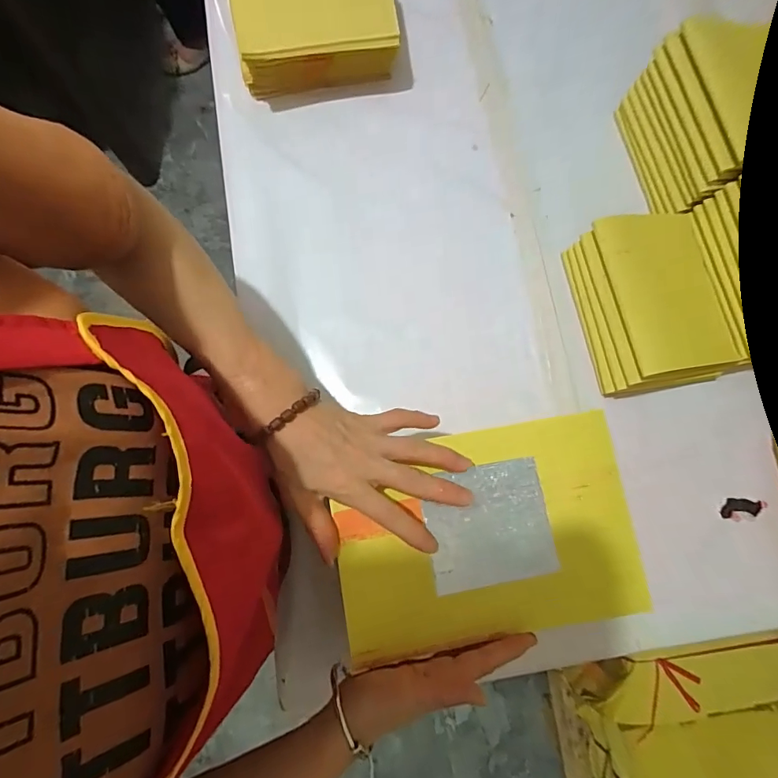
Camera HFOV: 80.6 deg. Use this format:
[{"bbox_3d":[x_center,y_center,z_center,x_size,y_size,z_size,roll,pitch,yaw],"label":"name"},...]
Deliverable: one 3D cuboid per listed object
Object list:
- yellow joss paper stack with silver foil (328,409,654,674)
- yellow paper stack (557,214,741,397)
[{"bbox_3d":[0.073,0.109,0.351,0.221,0.013,0.151,-9,79,-2],"label":"yellow joss paper stack with silver foil"},{"bbox_3d":[0.251,-0.081,0.447,0.114,0.065,0.159,-9,79,-2],"label":"yellow paper stack"}]

